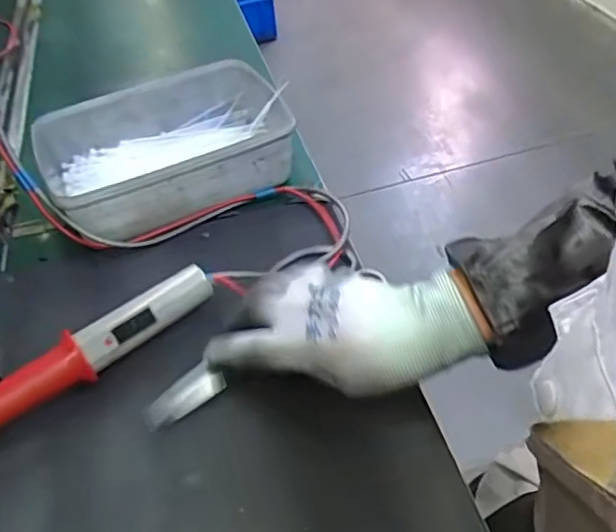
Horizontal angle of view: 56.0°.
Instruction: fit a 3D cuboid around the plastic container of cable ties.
[{"bbox_3d":[-0.136,-0.114,0.563,0.224,0.062,0.163,-24,50,-16],"label":"plastic container of cable ties"}]

